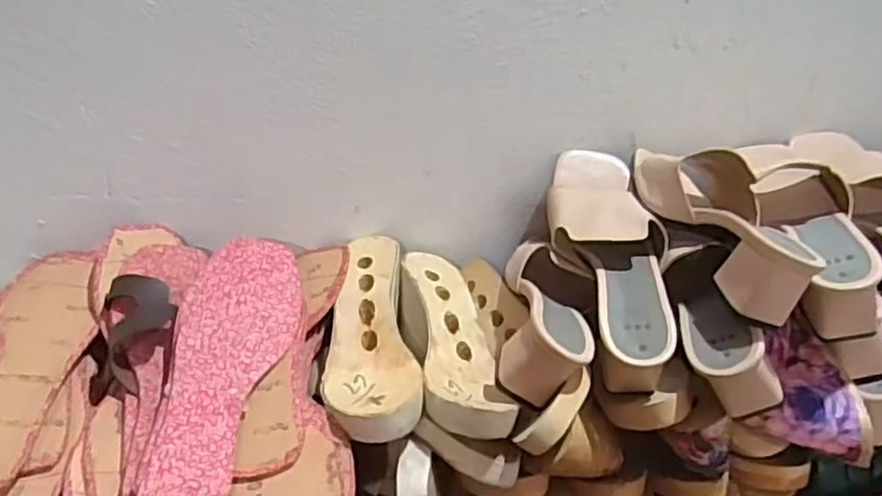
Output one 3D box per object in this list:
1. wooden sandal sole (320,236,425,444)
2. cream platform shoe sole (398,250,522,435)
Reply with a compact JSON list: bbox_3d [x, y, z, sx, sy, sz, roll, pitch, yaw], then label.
[{"bbox_3d":[-0.059,0.072,0.603,0.082,0.051,0.230,2,31,-8],"label":"wooden sandal sole"},{"bbox_3d":[0.010,0.081,0.611,0.070,0.042,0.224,-1,31,-12],"label":"cream platform shoe sole"}]

